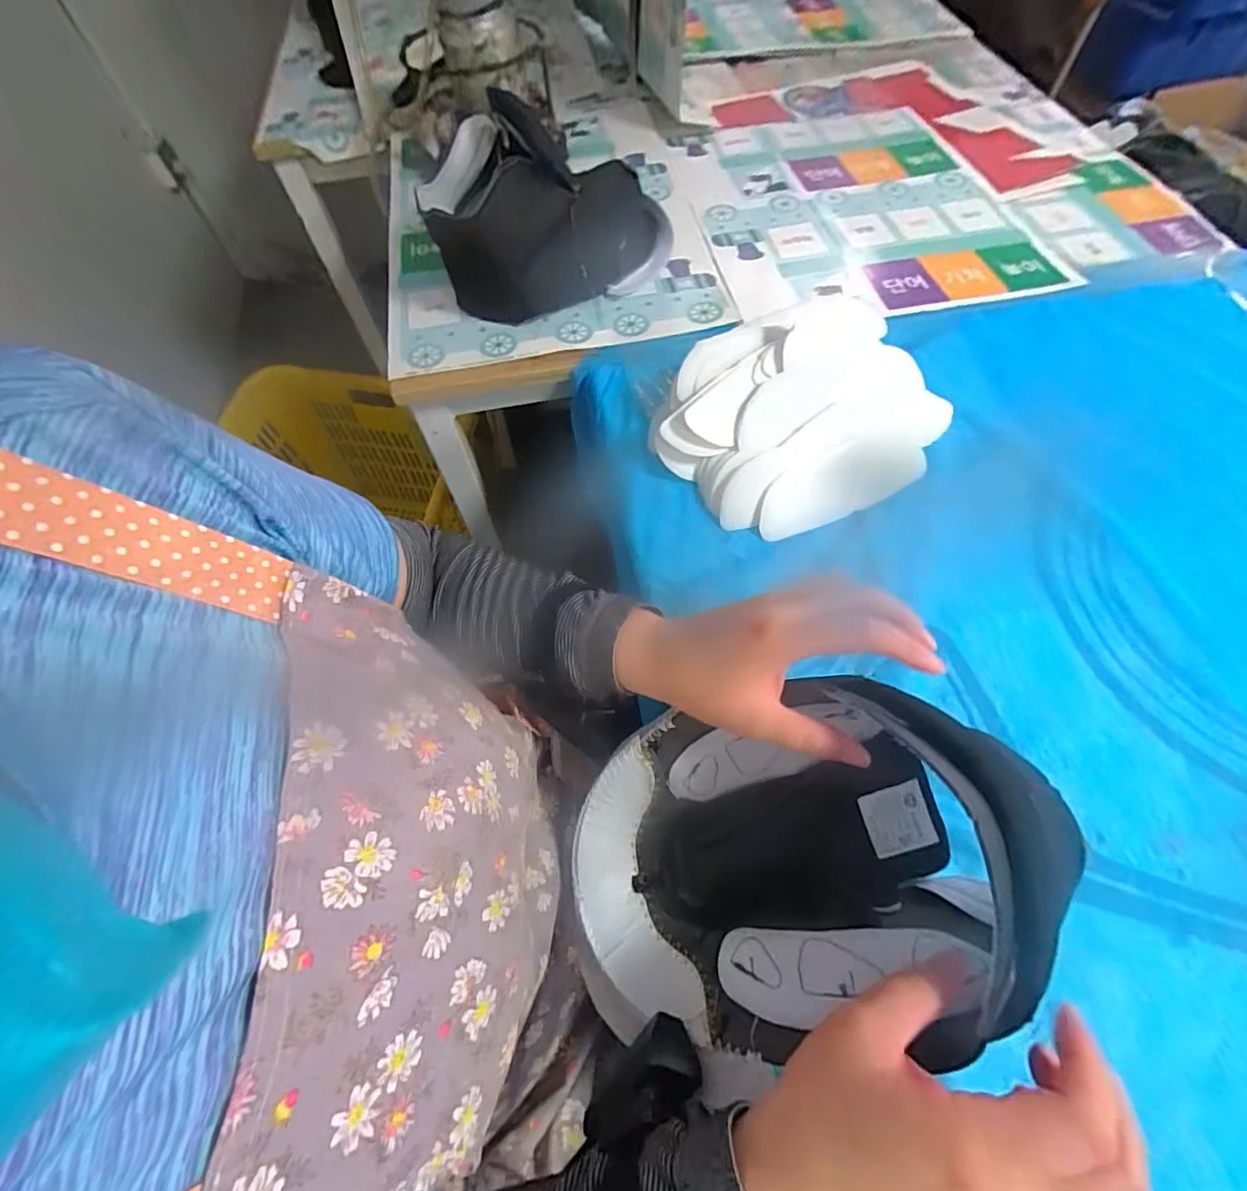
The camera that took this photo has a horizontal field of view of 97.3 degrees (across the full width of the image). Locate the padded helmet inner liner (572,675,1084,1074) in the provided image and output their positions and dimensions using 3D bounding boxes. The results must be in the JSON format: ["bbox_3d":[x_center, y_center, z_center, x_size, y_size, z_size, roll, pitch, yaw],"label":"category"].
[{"bbox_3d":[0.104,0.155,0.319,0.272,0.134,0.170,-1,61,-1],"label":"padded helmet inner liner"}]

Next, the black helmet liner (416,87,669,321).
[{"bbox_3d":[-0.066,-0.405,0.566,0.267,0.162,0.113,-23,64,-9],"label":"black helmet liner"}]

